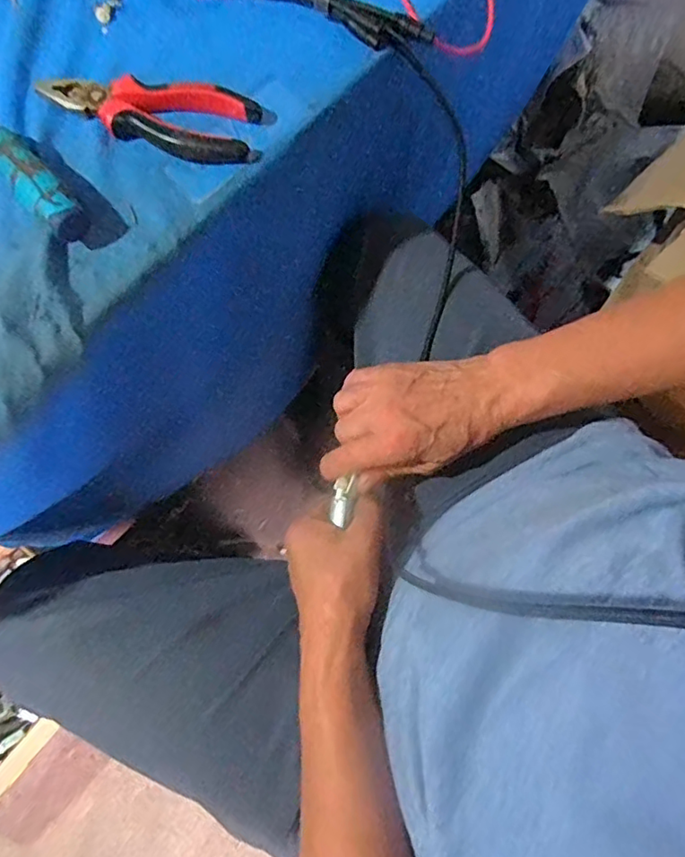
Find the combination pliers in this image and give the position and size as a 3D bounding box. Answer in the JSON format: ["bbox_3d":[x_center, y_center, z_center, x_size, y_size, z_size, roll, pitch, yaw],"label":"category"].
[{"bbox_3d":[-0.135,-0.225,0.403,0.158,0.020,0.053,10,74,2],"label":"combination pliers"}]

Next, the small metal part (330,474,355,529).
[{"bbox_3d":[0.000,0.053,0.419,0.015,0.007,0.033,10,80,2],"label":"small metal part"}]

